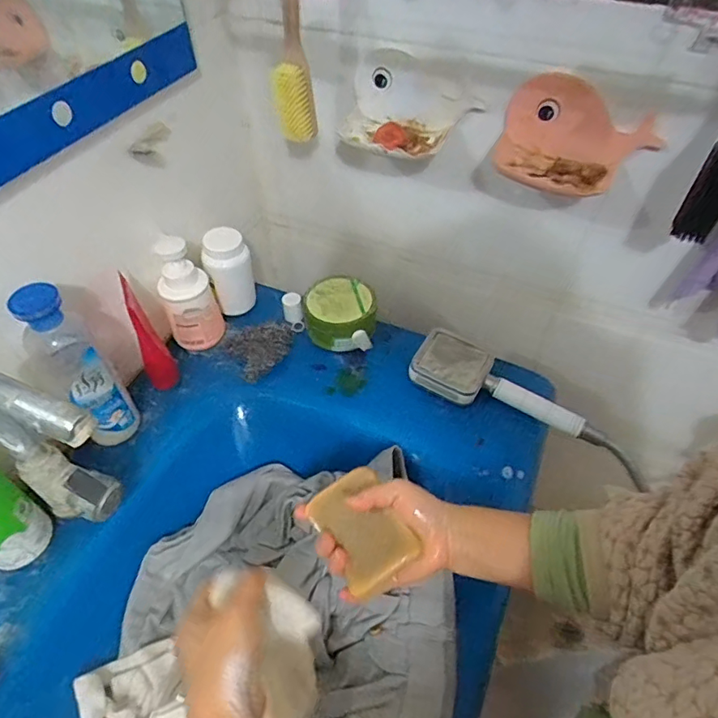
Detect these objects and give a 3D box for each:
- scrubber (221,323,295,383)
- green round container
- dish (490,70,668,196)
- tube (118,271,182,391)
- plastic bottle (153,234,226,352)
[{"bbox_3d":[-0.137,-0.012,0.714,0.098,0.029,0.088,-13,50,-11],"label":"scrubber"},{"bbox_3d":[-0.029,-0.070,0.733,0.097,0.058,0.103,0,49,0],"label":"green round container"},{"bbox_3d":[0.232,-0.233,0.545,0.166,0.091,0.070,16,51,13],"label":"dish"},{"bbox_3d":[-0.262,-0.027,0.639,0.035,0.163,0.051,-21,52,-17],"label":"tube"},{"bbox_3d":[-0.229,-0.083,0.686,0.072,0.161,0.061,-16,51,-14],"label":"plastic bottle"}]

